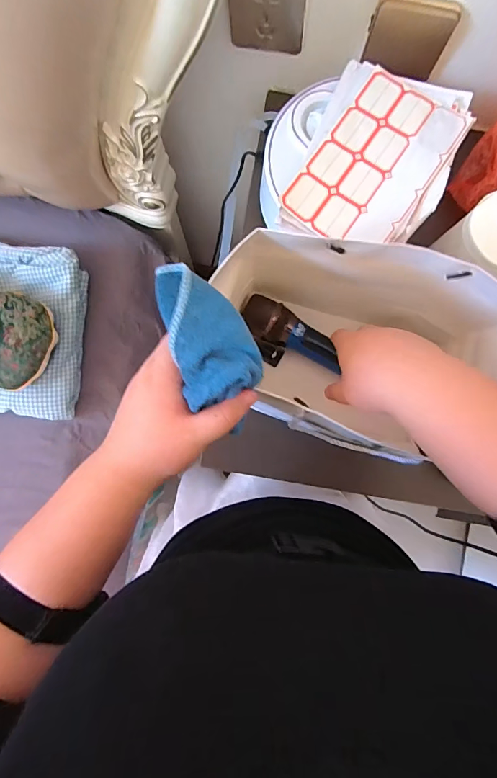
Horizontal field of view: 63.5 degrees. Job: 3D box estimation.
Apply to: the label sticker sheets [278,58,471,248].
[{"bbox_3d":[0.139,-0.246,0.427,0.147,0.012,0.207,24,84,5],"label":"label sticker sheets"}]

